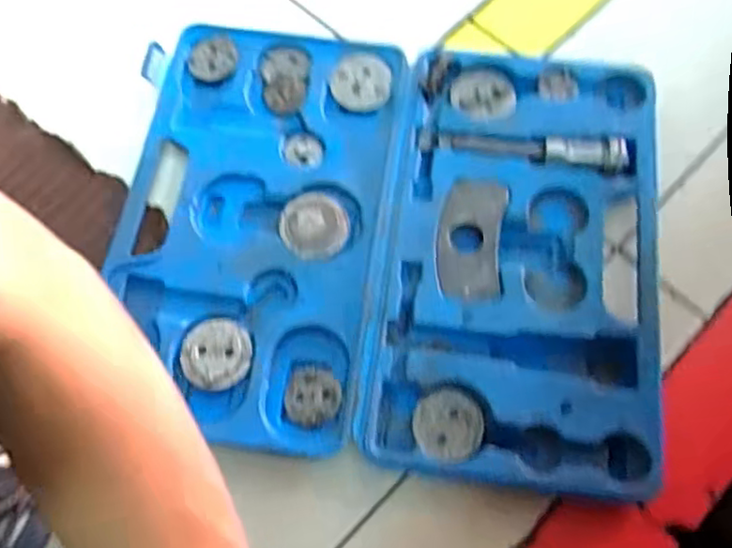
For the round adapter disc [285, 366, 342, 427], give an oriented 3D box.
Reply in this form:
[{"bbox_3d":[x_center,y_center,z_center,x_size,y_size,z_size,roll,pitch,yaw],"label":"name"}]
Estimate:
[{"bbox_3d":[-0.037,0.084,0.455,0.039,0.006,0.041,-1,70,2],"label":"round adapter disc"}]

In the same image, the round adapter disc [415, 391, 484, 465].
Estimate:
[{"bbox_3d":[0.056,0.102,0.440,0.045,0.004,0.045,-1,70,2],"label":"round adapter disc"}]

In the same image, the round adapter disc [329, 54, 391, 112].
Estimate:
[{"bbox_3d":[-0.004,-0.161,0.549,0.049,0.006,0.049,-1,70,2],"label":"round adapter disc"}]

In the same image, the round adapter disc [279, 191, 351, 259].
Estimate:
[{"bbox_3d":[-0.038,-0.038,0.500,0.051,0.007,0.053,-1,70,2],"label":"round adapter disc"}]

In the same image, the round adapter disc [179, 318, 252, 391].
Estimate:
[{"bbox_3d":[-0.106,0.057,0.461,0.048,0.008,0.049,-1,70,2],"label":"round adapter disc"}]

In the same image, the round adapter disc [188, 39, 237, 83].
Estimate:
[{"bbox_3d":[-0.131,-0.181,0.556,0.040,0.007,0.036,-7,70,0],"label":"round adapter disc"}]

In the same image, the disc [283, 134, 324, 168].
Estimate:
[{"bbox_3d":[-0.051,-0.101,0.529,0.030,0.004,0.030,-1,70,2],"label":"disc"}]

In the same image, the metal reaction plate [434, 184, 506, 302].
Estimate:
[{"bbox_3d":[0.077,-0.026,0.483,0.047,0.006,0.091,7,70,5],"label":"metal reaction plate"}]

